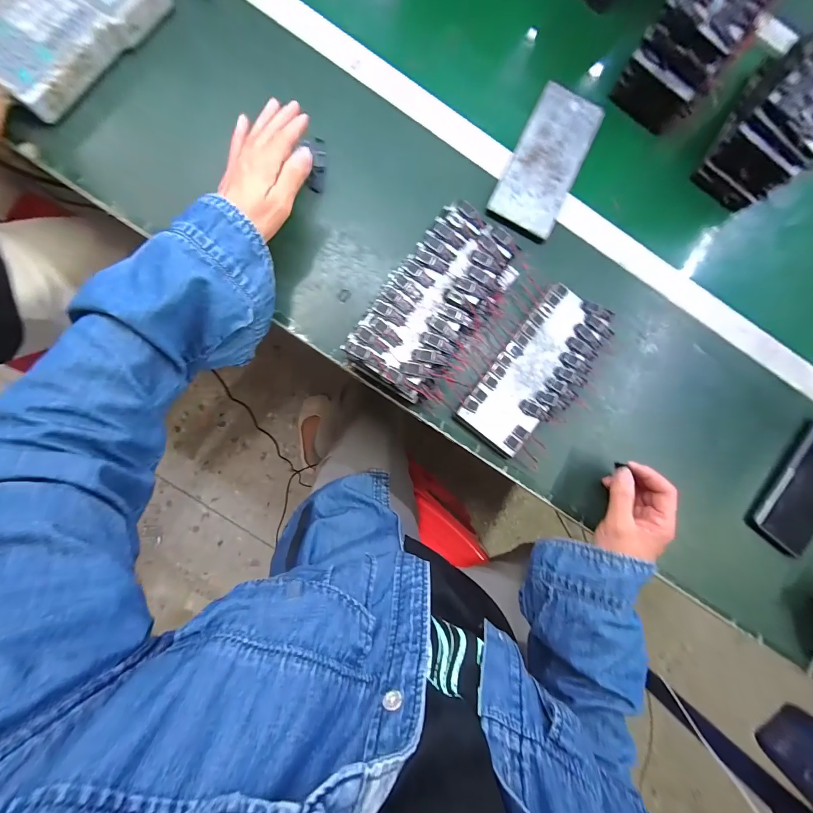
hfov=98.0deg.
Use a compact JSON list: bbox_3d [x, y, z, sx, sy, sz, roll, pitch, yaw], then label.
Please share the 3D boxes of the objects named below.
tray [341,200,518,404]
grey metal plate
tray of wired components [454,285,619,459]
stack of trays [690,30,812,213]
[{"bbox_3d":[0.031,-0.110,0.387,0.108,0.048,0.205,36,84,-2],"label":"tray"},{"bbox_3d":[0.176,-0.308,0.441,0.082,0.017,0.203,26,84,-3],"label":"grey metal plate"},{"bbox_3d":[0.153,-0.041,0.412,0.095,0.017,0.205,39,84,-2],"label":"tray of wired components"},{"bbox_3d":[0.463,-0.358,0.421,0.099,0.095,0.202,40,83,-2],"label":"stack of trays"}]

